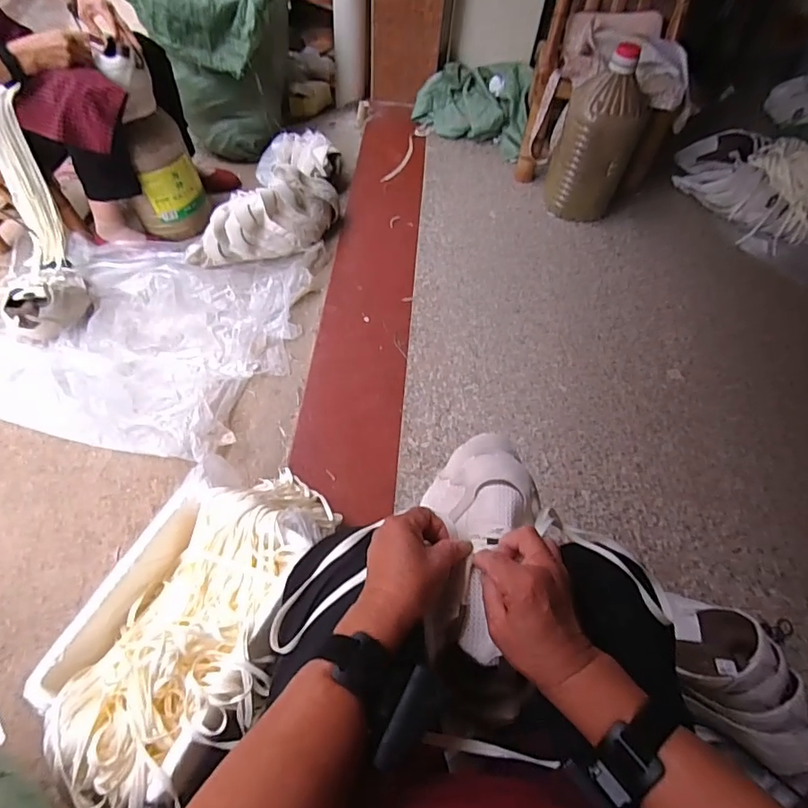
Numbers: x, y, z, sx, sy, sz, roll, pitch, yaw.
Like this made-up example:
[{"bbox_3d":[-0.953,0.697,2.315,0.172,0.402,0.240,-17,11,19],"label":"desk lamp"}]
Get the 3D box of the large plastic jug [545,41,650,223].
[{"bbox_3d":[0.550,-0.755,1.425,0.211,0.377,0.209,19,56,9],"label":"large plastic jug"}]

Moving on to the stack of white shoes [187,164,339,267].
[{"bbox_3d":[-0.373,-0.485,1.322,0.421,0.171,0.130,-17,59,-10],"label":"stack of white shoes"}]

